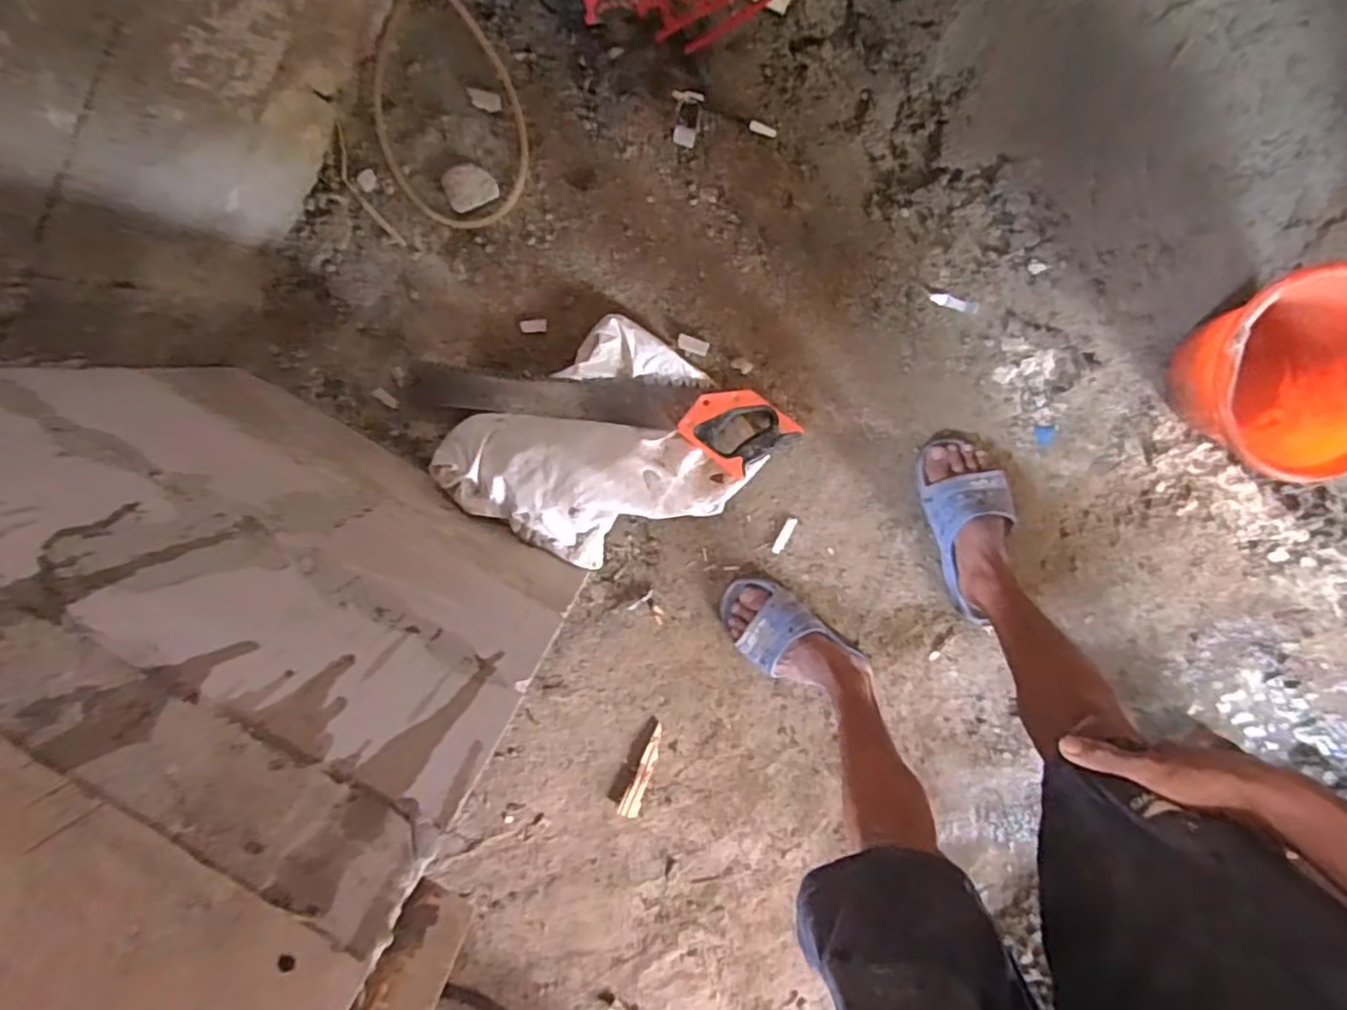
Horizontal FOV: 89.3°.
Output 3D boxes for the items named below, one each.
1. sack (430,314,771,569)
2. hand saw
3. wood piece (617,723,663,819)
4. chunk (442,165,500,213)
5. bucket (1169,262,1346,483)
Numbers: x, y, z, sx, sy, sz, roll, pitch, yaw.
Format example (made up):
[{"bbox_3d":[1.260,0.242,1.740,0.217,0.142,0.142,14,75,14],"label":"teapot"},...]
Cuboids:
[{"bbox_3d":[-0.109,-0.061,0.959,0.357,0.135,0.294,-34,97,7],"label":"sack"},{"bbox_3d":[-0.110,-0.138,0.993,0.569,0.051,0.121,9,99,0],"label":"hand saw"},{"bbox_3d":[-0.049,0.445,1.134,0.033,0.017,0.182,19,99,-1],"label":"wood piece"},{"bbox_3d":[-0.285,-0.446,0.947,0.066,0.013,0.066,0,99,2],"label":"chunk"},{"bbox_3d":[0.768,-0.170,0.879,0.238,0.176,0.237,0,99,2],"label":"bucket"}]

